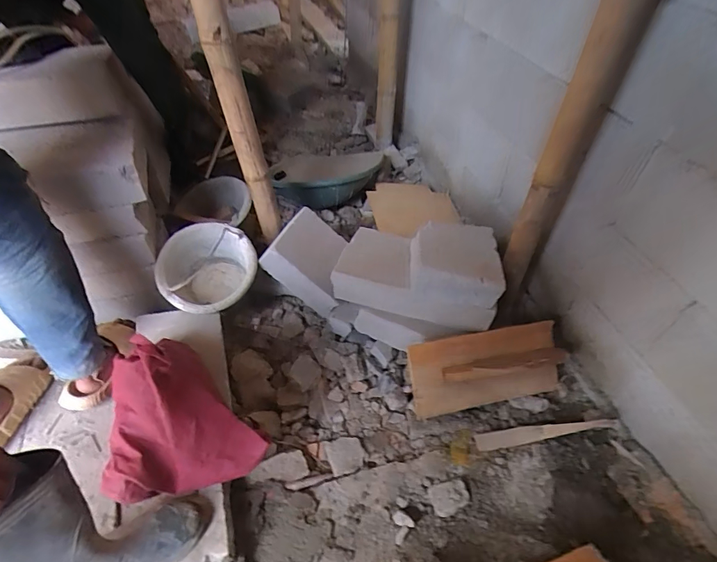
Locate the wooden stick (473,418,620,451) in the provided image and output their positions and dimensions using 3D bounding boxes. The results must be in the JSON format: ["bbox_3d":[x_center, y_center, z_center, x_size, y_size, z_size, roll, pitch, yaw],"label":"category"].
[{"bbox_3d":[0.455,0.369,1.035,0.335,0.017,0.044,-11,50,4],"label":"wooden stick"}]

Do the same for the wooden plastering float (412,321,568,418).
[{"bbox_3d":[0.331,0.216,1.074,0.414,0.070,0.184,-12,76,-7],"label":"wooden plastering float"}]

